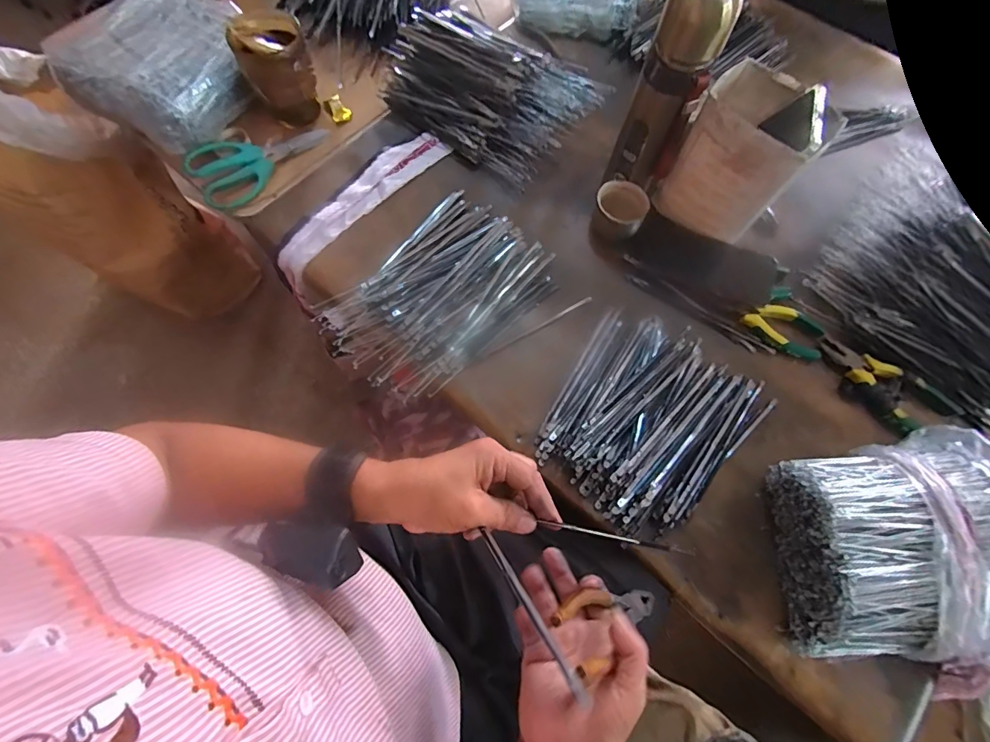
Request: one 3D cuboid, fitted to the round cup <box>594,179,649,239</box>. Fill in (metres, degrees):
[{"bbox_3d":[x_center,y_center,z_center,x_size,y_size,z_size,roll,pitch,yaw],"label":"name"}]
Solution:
[{"bbox_3d":[0.156,-0.199,0.552,0.059,0.049,0.056,1,71,-2],"label":"round cup"}]

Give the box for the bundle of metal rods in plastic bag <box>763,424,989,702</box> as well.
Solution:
[{"bbox_3d":[0.380,0.168,0.406,0.197,0.090,0.222,2,71,-2],"label":"bundle of metal rods in plastic bag"}]

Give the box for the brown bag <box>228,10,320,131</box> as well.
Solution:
[{"bbox_3d":[-0.289,-0.404,0.587,0.085,0.113,0.093,-20,71,-8],"label":"brown bag"}]

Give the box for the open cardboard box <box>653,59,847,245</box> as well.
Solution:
[{"bbox_3d":[0.276,-0.235,0.501,0.121,0.156,0.099,38,74,10],"label":"open cardboard box"}]

